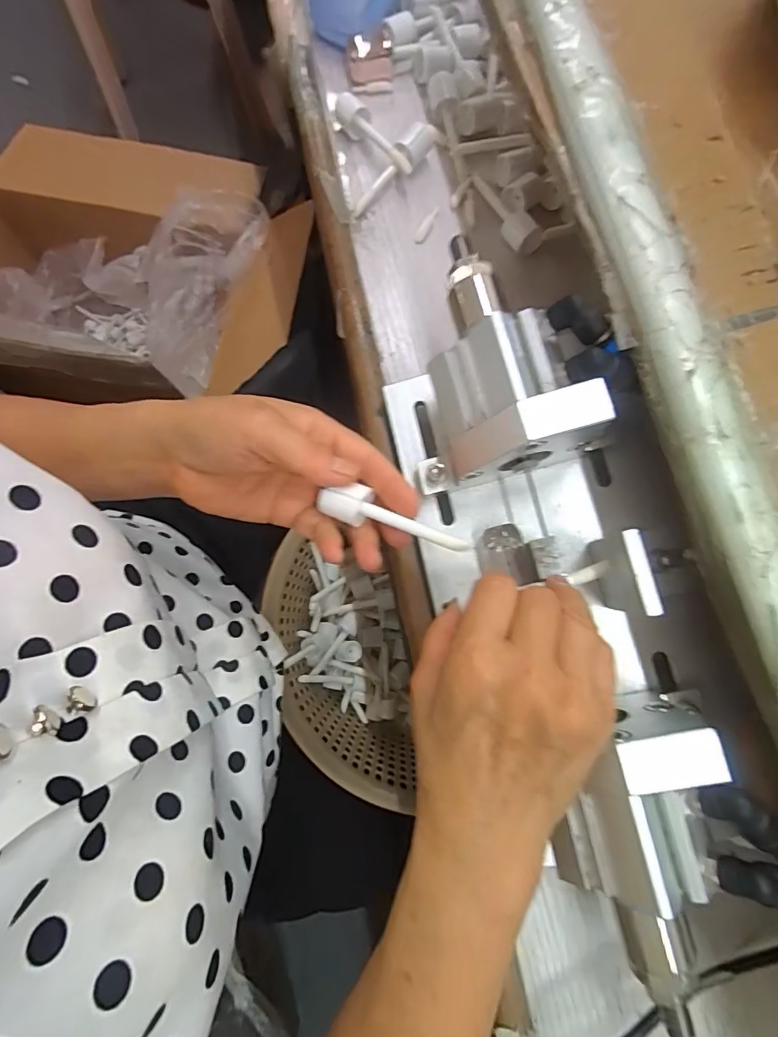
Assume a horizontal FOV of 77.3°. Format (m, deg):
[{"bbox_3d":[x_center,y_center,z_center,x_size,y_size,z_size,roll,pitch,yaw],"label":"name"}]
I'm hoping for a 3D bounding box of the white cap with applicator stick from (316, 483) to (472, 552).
[{"bbox_3d":[0.003,0.000,0.239,0.074,0.012,0.015,18,78,5],"label":"white cap with applicator stick"}]

